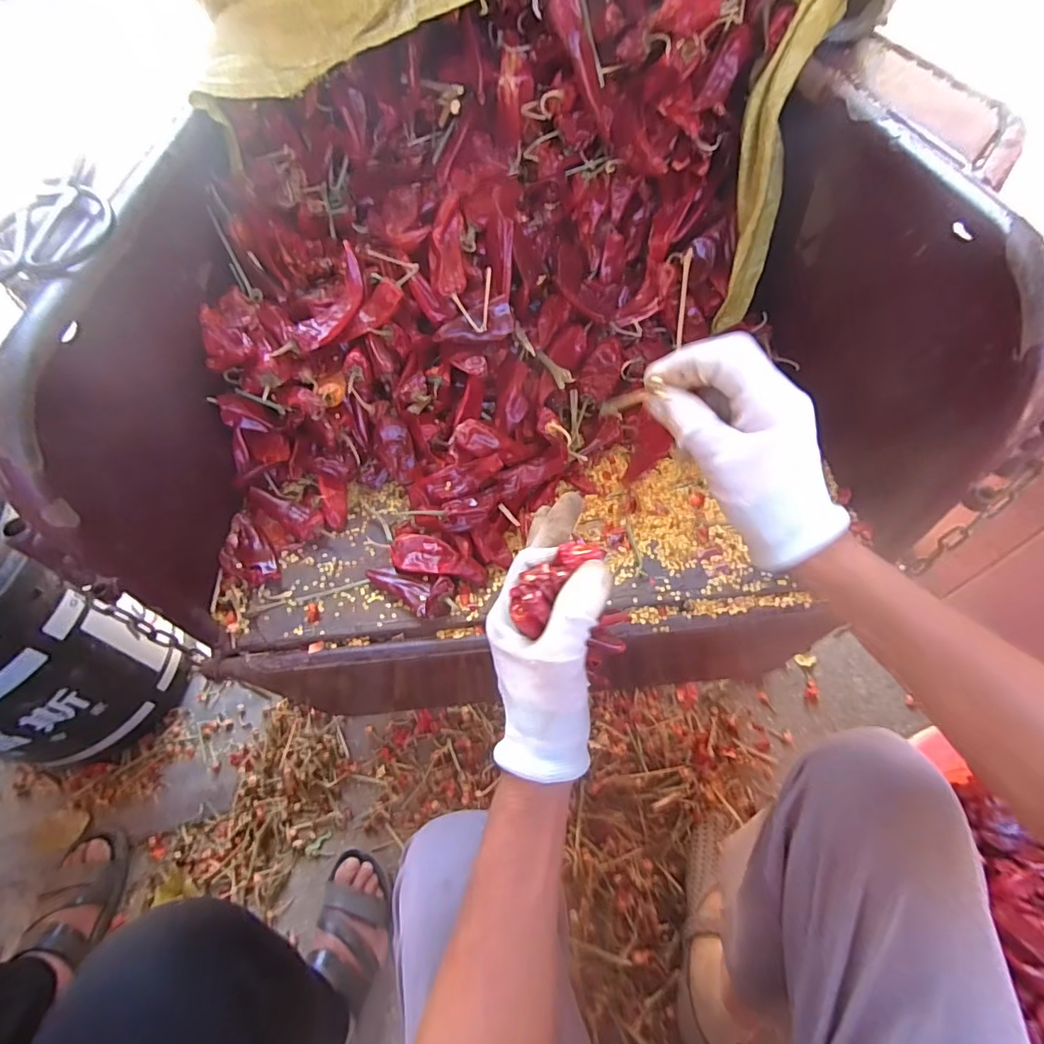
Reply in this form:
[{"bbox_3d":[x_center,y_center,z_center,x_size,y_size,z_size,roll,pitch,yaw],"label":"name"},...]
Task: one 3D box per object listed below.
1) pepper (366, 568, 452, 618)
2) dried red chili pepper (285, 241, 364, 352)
[{"bbox_3d":[-0.091,0.056,0.406,0.072,0.021,0.030,8,58,9],"label":"pepper"},{"bbox_3d":[-0.163,-0.184,0.433,0.029,0.028,0.097,30,82,21],"label":"dried red chili pepper"}]

